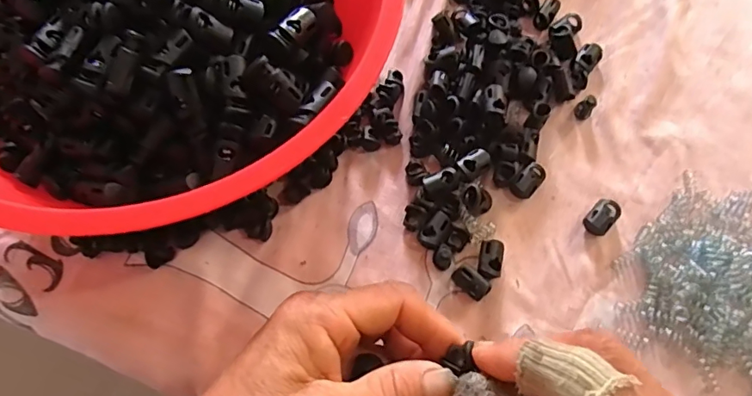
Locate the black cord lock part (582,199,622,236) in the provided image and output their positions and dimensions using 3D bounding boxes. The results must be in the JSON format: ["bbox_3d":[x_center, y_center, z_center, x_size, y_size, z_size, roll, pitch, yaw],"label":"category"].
[{"bbox_3d":[0.127,0.011,0.281,0.014,0.008,0.022,39,75,12],"label":"black cord lock part"}]

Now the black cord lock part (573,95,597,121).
[{"bbox_3d":[0.127,-0.055,0.301,0.010,0.014,0.009,39,75,12],"label":"black cord lock part"}]

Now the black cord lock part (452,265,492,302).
[{"bbox_3d":[0.051,0.045,0.264,0.021,0.012,0.012,34,74,11],"label":"black cord lock part"}]

